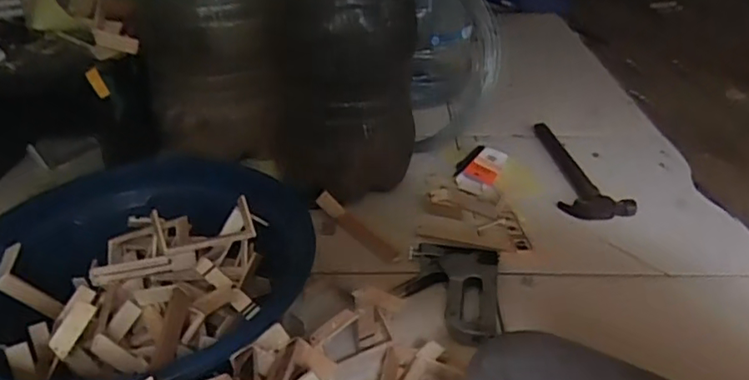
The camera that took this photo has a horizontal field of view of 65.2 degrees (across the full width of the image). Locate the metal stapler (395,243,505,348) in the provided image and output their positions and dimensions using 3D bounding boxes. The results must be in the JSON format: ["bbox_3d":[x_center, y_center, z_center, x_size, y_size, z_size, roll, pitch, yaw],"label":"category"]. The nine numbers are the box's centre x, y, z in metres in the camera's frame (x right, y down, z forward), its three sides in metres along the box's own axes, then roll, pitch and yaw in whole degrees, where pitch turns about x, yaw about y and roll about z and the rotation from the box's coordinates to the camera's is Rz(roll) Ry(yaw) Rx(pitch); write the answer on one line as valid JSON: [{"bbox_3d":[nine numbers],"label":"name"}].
[{"bbox_3d":[0.093,0.120,0.721,0.120,0.022,0.159,4,33,7],"label":"metal stapler"}]

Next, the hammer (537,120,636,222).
[{"bbox_3d":[0.334,-0.043,0.980,0.114,0.030,0.253,-7,45,-10],"label":"hammer"}]

